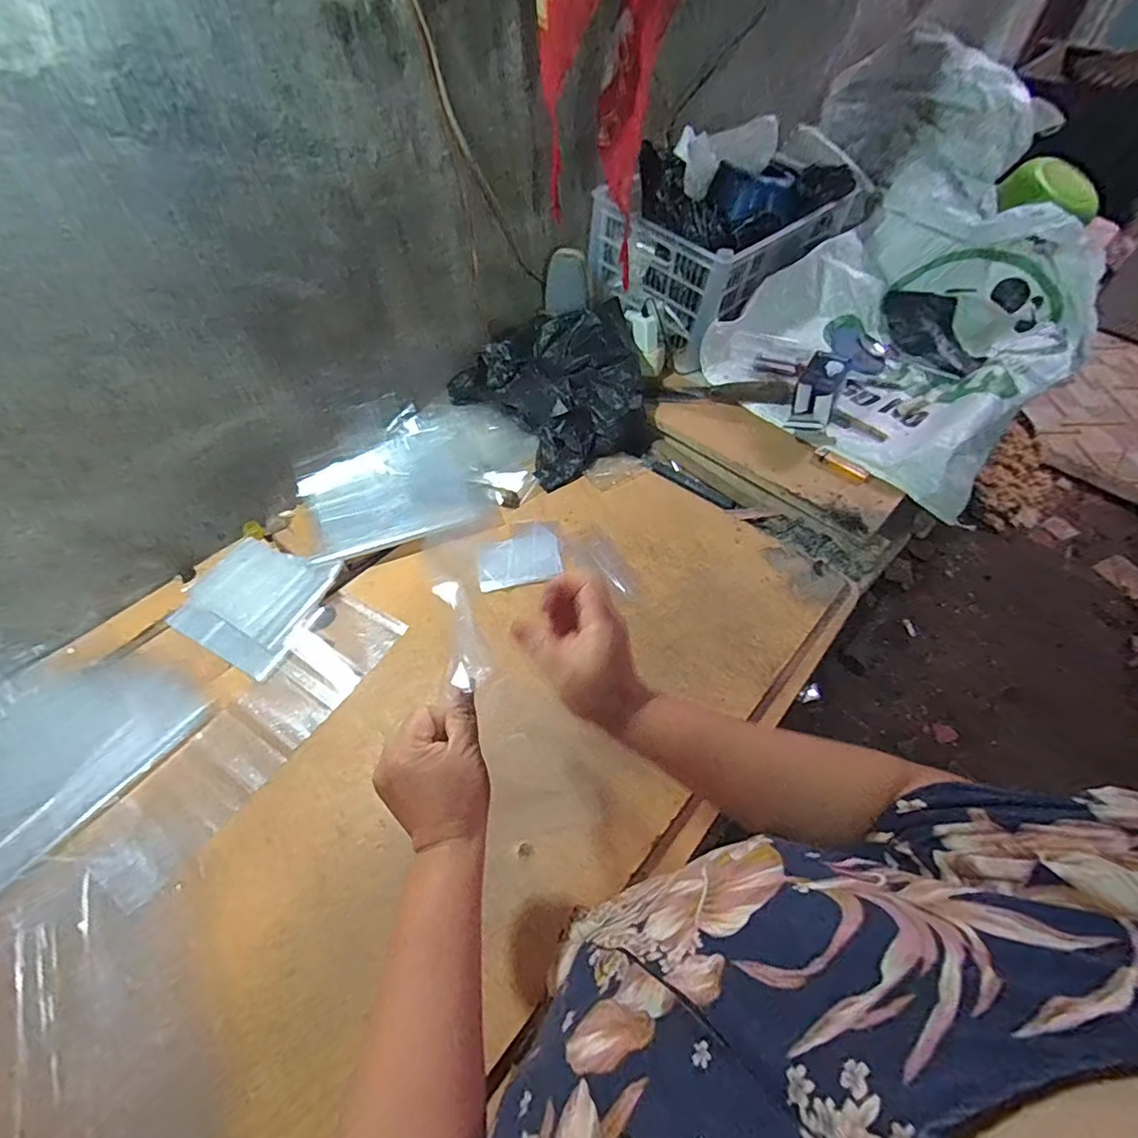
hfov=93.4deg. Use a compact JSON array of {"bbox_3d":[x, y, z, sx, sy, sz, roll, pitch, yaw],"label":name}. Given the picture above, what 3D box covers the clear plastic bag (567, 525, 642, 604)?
[{"bbox_3d":[0.047,-0.003,0.738,0.067,0.012,0.132,-20,54,-14],"label":"clear plastic bag"}]

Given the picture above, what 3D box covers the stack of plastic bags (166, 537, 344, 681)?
[{"bbox_3d":[-0.427,0.041,0.718,0.191,0.016,0.174,15,54,12],"label":"stack of plastic bags"}]

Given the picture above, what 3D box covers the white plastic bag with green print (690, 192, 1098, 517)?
[{"bbox_3d":[0.588,-0.420,0.902,0.453,0.222,0.612,39,65,23],"label":"white plastic bag with green print"}]

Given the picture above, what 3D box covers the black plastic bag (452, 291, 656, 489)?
[{"bbox_3d":[-0.009,-0.300,0.892,0.282,0.142,0.294,-39,64,-22],"label":"black plastic bag"}]

